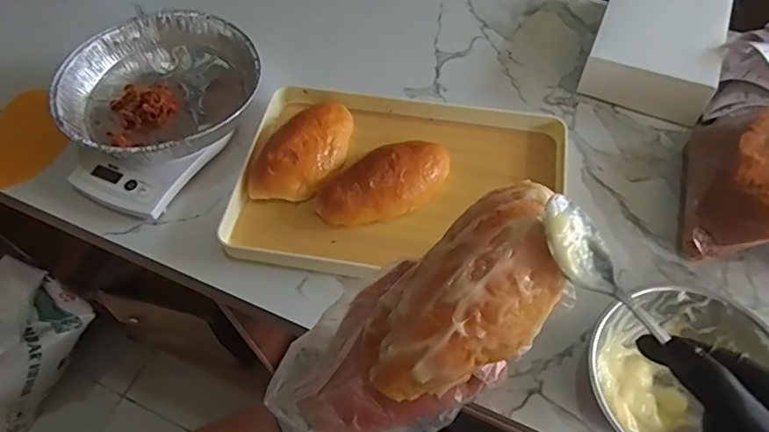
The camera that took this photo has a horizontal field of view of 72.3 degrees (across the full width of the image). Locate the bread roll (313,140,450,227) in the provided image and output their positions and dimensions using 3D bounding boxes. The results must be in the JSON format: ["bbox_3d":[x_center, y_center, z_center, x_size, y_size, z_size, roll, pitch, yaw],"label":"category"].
[{"bbox_3d":[0.001,-0.034,0.573,0.153,0.043,0.077,-30,63,-16],"label":"bread roll"}]

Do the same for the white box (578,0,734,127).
[{"bbox_3d":[0.344,-0.221,0.668,0.140,0.068,0.193,21,61,13],"label":"white box"}]

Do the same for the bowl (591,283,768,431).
[{"bbox_3d":[0.246,0.132,0.450,0.132,0.057,0.138,0,59,1],"label":"bowl"}]

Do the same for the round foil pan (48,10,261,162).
[{"bbox_3d":[-0.266,-0.150,0.627,0.201,0.065,0.220,12,60,8],"label":"round foil pan"}]

